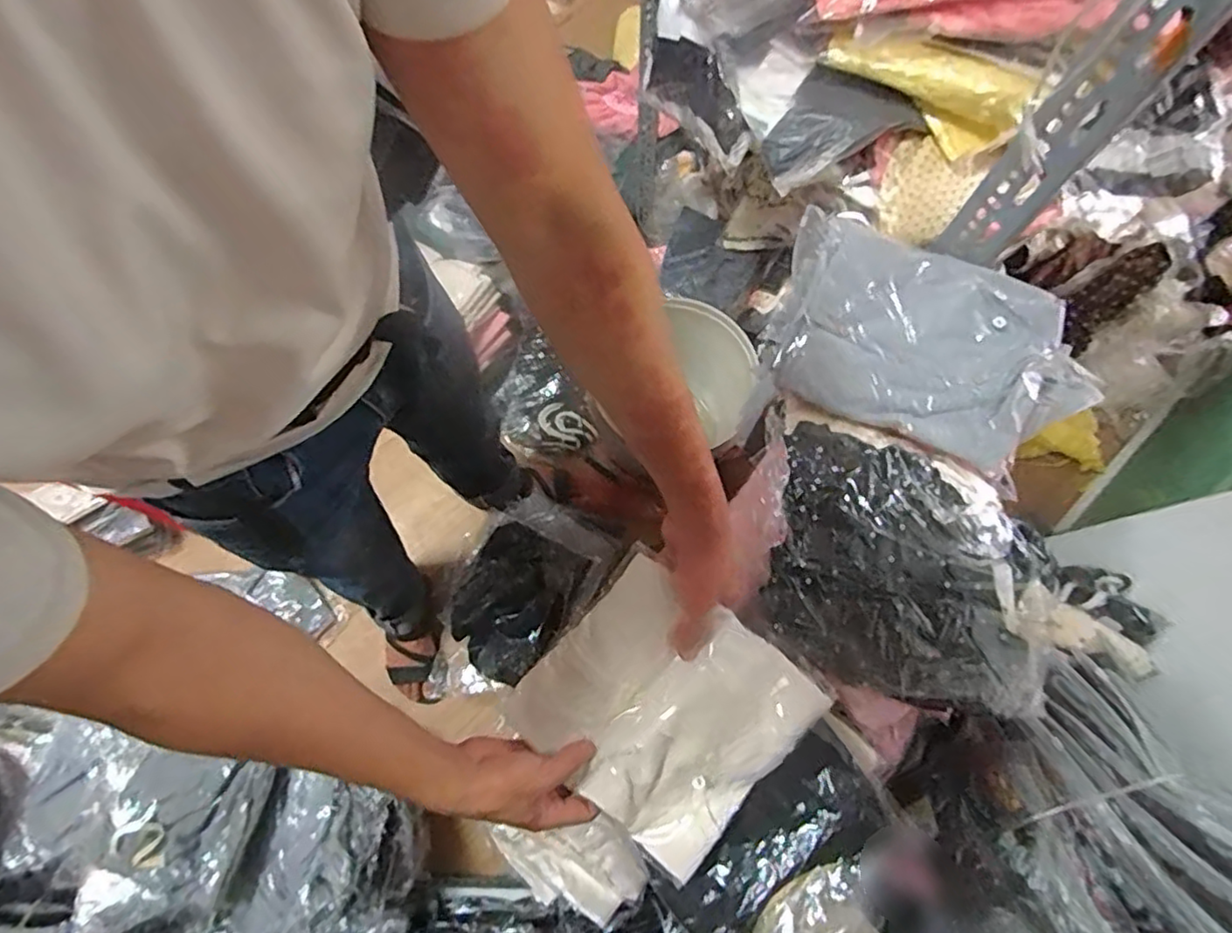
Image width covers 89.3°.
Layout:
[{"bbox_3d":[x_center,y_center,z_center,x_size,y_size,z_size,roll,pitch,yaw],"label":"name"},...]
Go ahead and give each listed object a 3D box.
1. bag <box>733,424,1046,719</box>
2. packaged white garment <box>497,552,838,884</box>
[{"bbox_3d":[0.279,0.103,0.610,0.259,0.072,0.236,14,73,3],"label":"bag"},{"bbox_3d":[0.043,0.219,0.565,0.230,0.051,0.208,39,90,-11],"label":"packaged white garment"}]

